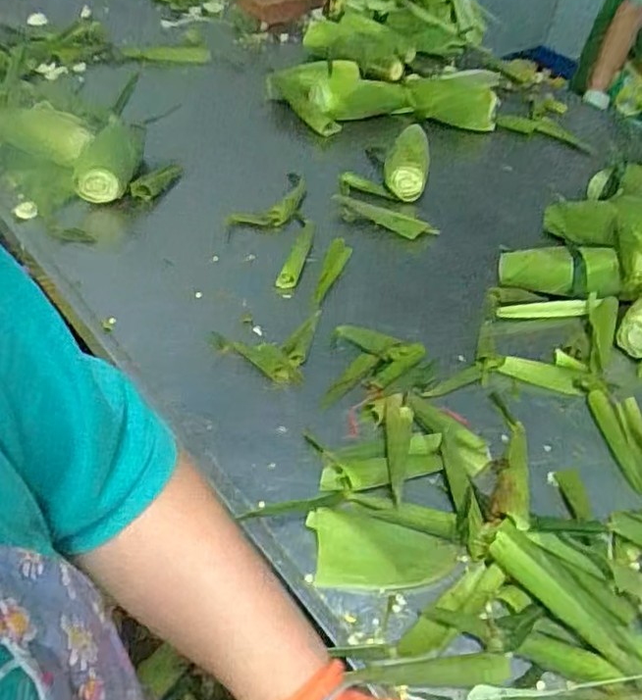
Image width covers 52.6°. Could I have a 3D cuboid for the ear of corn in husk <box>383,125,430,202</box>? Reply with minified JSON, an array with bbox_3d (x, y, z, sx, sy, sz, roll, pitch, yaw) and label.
[{"bbox_3d":[0.150,-0.336,1.108,0.073,0.068,0.201,10,46,2],"label":"ear of corn in husk"}]

